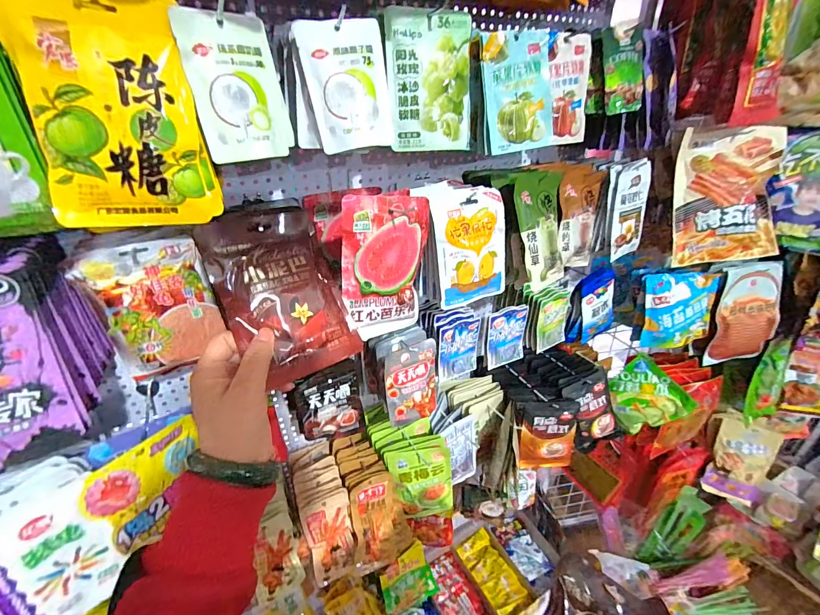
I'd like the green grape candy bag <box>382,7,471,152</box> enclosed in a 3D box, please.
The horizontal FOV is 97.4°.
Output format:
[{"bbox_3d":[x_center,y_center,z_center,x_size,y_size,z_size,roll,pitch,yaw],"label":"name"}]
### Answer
[{"bbox_3d":[0.024,-0.252,0.408,0.098,0.135,0.013,-7,22,-10],"label":"green grape candy bag"}]

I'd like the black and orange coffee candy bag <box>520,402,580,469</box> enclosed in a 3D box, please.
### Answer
[{"bbox_3d":[0.288,0.280,0.762,0.115,0.175,0.042,0,28,4],"label":"black and orange coffee candy bag"}]

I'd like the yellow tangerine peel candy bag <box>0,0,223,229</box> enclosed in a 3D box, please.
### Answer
[{"bbox_3d":[-0.228,-0.148,0.280,0.113,0.162,0.025,-13,30,-20],"label":"yellow tangerine peel candy bag"}]

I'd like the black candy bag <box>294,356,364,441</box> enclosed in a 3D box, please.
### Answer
[{"bbox_3d":[-0.118,0.146,0.542,0.089,0.125,0.027,-16,31,-25],"label":"black candy bag"}]

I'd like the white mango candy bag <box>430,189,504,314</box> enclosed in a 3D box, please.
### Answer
[{"bbox_3d":[0.085,-0.081,0.507,0.105,0.156,0.026,-16,23,-17],"label":"white mango candy bag"}]

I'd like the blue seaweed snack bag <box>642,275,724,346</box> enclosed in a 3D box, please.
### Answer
[{"bbox_3d":[0.566,0.008,0.759,0.147,0.160,0.030,-2,16,1],"label":"blue seaweed snack bag"}]

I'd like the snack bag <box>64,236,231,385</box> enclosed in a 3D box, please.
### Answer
[{"bbox_3d":[-0.260,0.001,0.376,0.102,0.138,0.016,-14,31,-22],"label":"snack bag"}]

